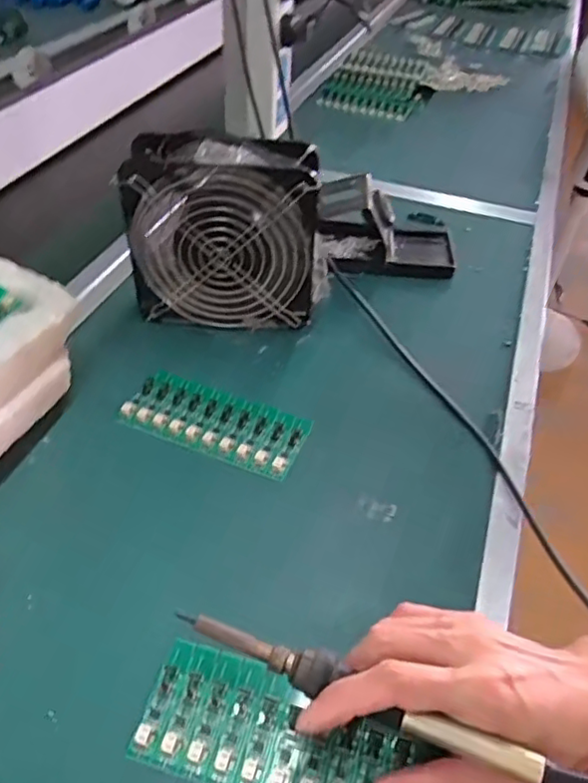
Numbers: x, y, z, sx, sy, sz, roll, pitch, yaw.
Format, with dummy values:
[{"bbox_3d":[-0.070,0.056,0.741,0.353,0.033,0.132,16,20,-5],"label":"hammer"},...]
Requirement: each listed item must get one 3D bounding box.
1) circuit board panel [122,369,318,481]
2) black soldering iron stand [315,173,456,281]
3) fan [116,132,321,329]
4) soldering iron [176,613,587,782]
[{"bbox_3d":[-0.060,0.021,0.474,0.138,0.011,0.058,17,46,14],"label":"circuit board panel"},{"bbox_3d":[0.089,-0.165,0.623,0.150,0.071,0.077,1,44,-2],"label":"black soldering iron stand"},{"bbox_3d":[-0.058,-0.131,0.522,0.152,0.153,0.057,2,44,-1],"label":"fan"},{"bbox_3d":[0.038,0.144,0.293,0.200,0.014,0.018,17,46,15],"label":"soldering iron"}]

